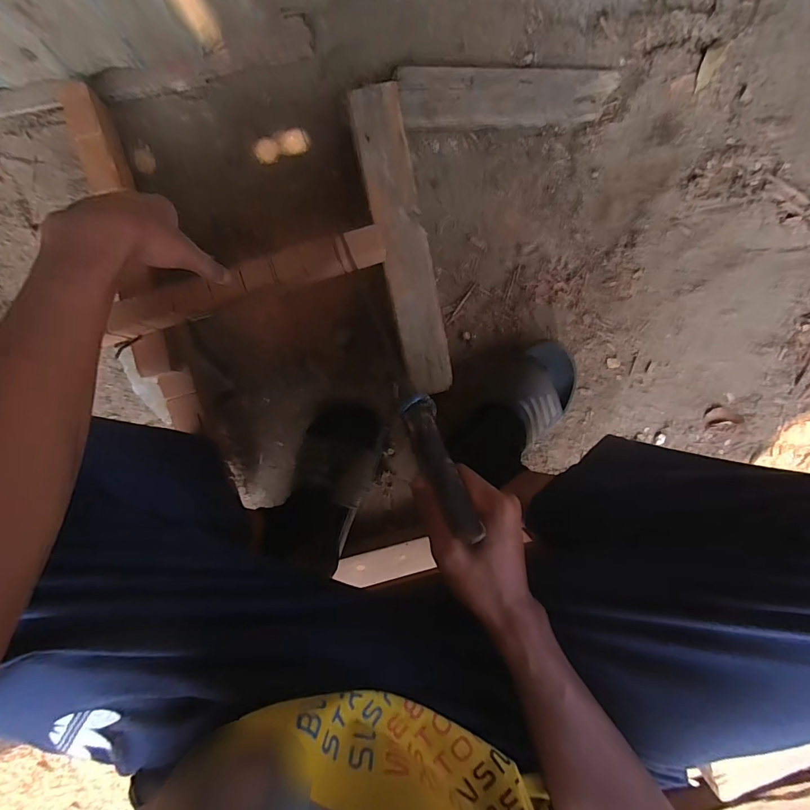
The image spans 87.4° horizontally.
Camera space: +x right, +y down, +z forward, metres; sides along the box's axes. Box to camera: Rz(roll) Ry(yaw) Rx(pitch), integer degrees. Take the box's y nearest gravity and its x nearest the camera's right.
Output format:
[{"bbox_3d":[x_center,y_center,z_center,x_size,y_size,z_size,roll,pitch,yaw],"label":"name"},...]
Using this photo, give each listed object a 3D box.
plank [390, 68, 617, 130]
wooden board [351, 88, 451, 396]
[{"bbox_3d":[0.140,-0.409,0.568,0.291,0.024,0.072,-3,96,-3],"label":"plank"},{"bbox_3d":[0.000,-0.180,0.483,0.054,0.020,0.332,-12,97,-4],"label":"wooden board"}]

